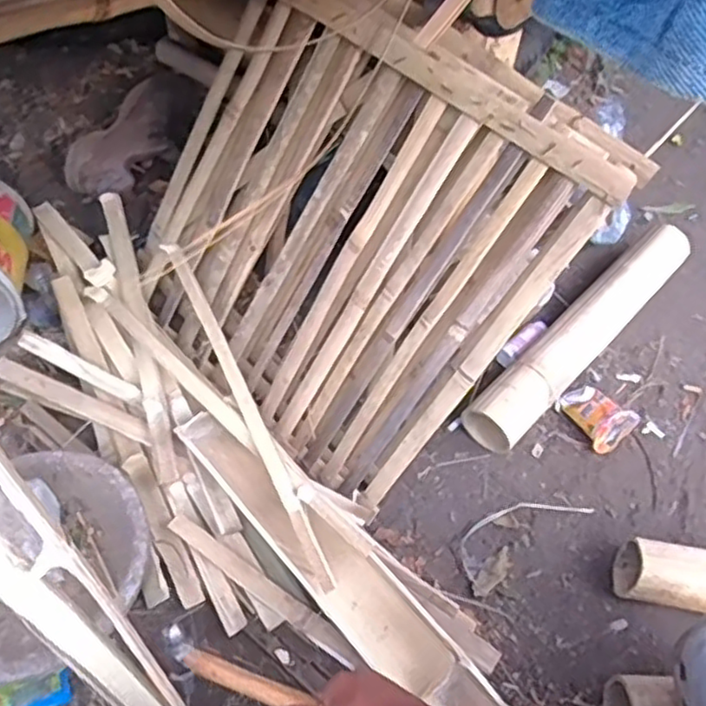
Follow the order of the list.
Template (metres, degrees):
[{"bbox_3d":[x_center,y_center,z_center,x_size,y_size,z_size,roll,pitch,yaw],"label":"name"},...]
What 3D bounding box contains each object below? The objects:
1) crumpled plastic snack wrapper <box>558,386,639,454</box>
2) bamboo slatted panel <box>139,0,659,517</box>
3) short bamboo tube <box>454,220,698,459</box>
[{"bbox_3d":[0.335,0.081,0.964,0.065,0.053,0.100,-21,53,-22],"label":"crumpled plastic snack wrapper"},{"bbox_3d":[-0.031,-0.157,0.856,0.535,0.507,0.052,43,26,19],"label":"bamboo slatted panel"},{"bbox_3d":[0.343,-0.037,1.020,0.080,0.097,0.486,36,55,25],"label":"short bamboo tube"}]

